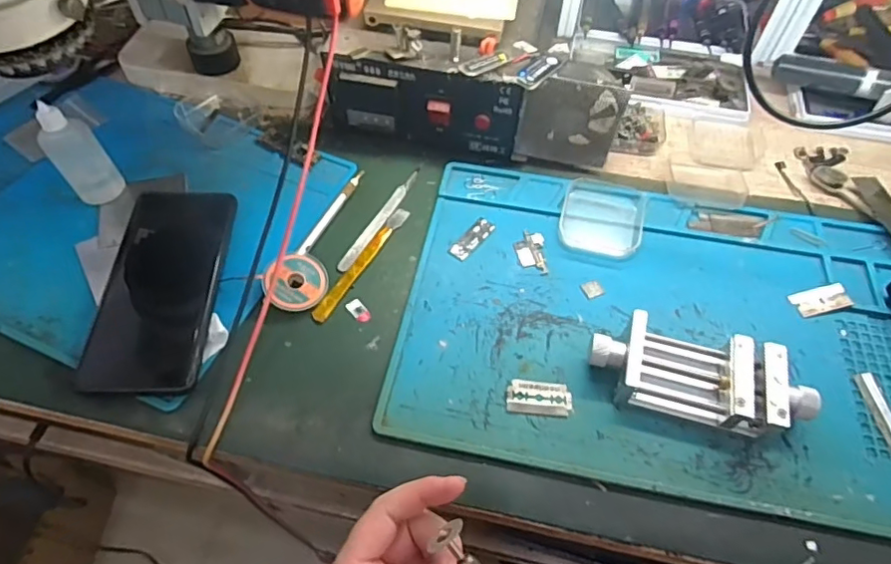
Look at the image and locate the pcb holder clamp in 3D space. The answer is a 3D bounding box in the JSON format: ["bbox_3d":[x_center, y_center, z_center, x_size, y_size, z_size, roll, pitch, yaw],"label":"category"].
[{"bbox_3d":[0.161,0.059,0.353,0.130,0.033,0.052,16,57,9],"label":"pcb holder clamp"}]

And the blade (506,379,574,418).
[{"bbox_3d":[0.062,0.075,0.363,0.042,0.004,0.023,5,58,1],"label":"blade"}]

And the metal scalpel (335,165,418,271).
[{"bbox_3d":[-0.053,-0.053,0.455,0.013,0.005,0.121,24,60,13],"label":"metal scalpel"}]

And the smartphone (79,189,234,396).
[{"bbox_3d":[-0.204,0.002,0.404,0.076,0.012,0.165,-1,58,-2],"label":"smartphone"}]

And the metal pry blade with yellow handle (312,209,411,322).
[{"bbox_3d":[-0.064,-0.017,0.430,0.012,0.004,0.118,27,61,14],"label":"metal pry blade with yellow handle"}]

